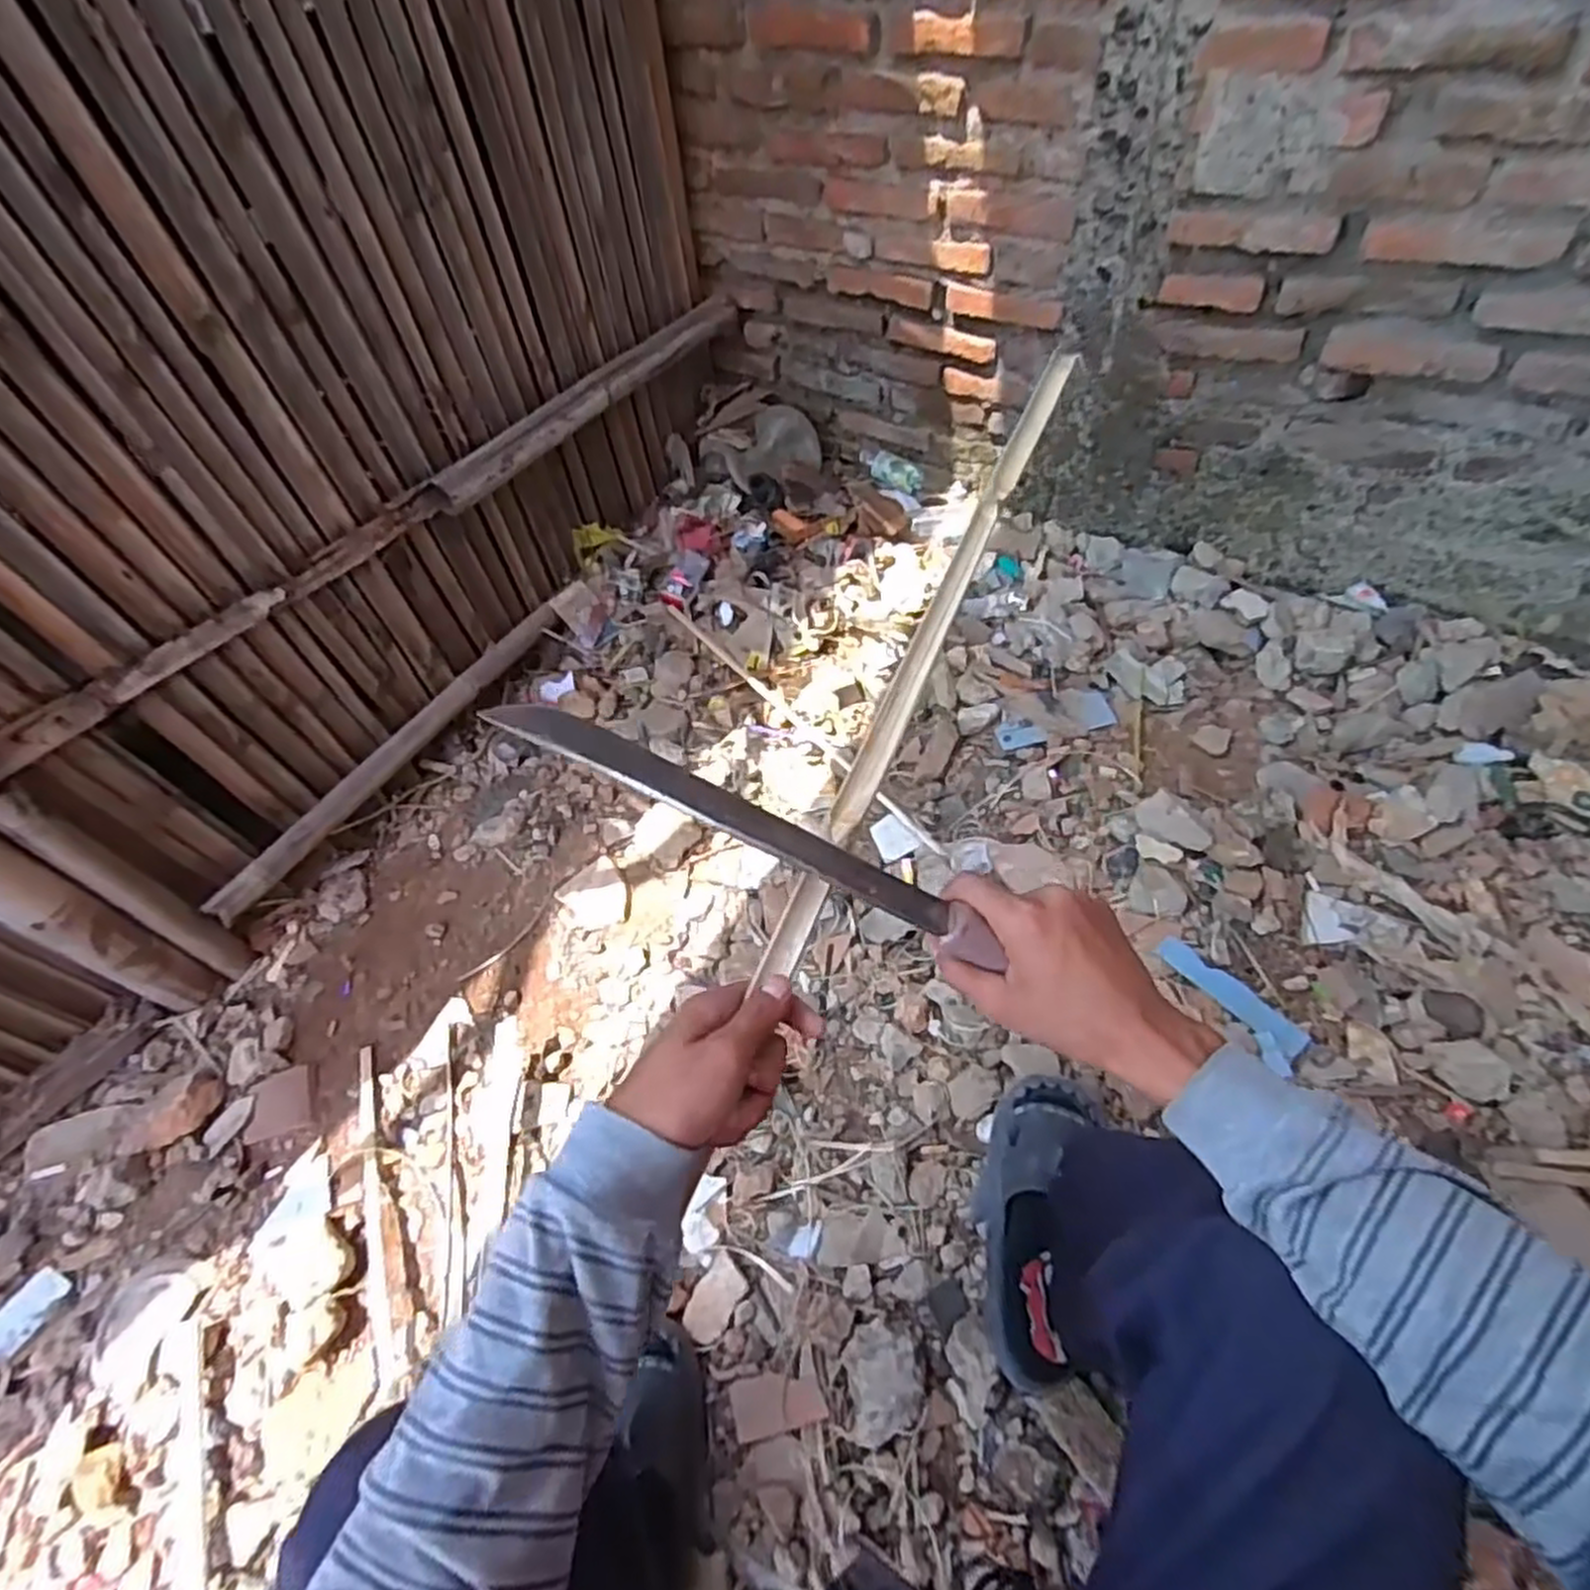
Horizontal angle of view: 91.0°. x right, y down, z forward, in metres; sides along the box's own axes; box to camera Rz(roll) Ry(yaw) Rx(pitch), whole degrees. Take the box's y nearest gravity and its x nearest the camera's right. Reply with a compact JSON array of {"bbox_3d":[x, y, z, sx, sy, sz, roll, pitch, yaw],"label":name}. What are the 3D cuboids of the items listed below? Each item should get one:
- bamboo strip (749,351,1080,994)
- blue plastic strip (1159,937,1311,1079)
[{"bbox_3d":[0.117,-0.146,0.591,0.026,0.014,0.623,20,65,17],"label":"bamboo strip"},{"bbox_3d":[0.559,0.261,1.013,0.060,0.029,0.197,-37,61,-19],"label":"blue plastic strip"}]

